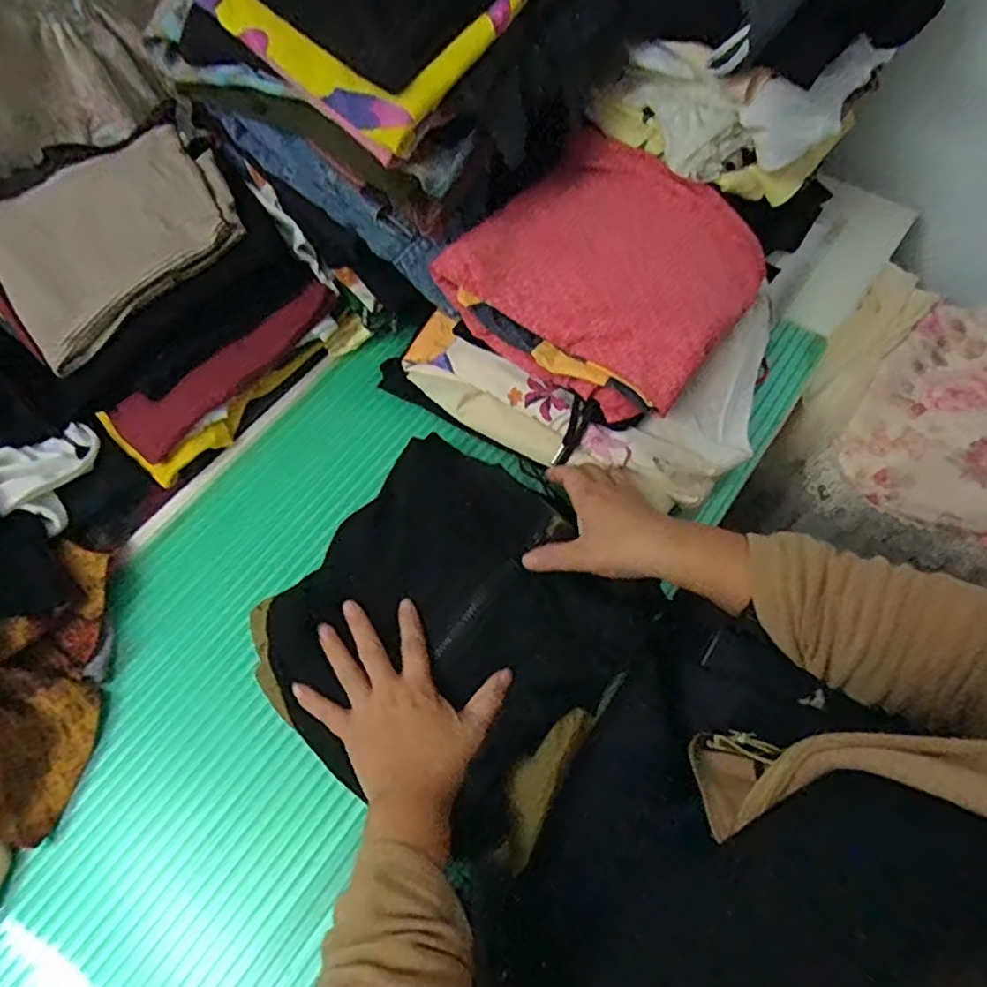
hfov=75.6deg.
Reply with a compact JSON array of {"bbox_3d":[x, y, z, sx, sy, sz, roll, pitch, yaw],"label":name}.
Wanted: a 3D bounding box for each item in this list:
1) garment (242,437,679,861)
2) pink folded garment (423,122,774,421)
[{"bbox_3d":[-0.030,0.106,0.497,0.255,0.046,0.253,34,68,18],"label":"garment"},{"bbox_3d":[0.108,-0.204,0.587,0.235,0.074,0.223,35,68,18],"label":"pink folded garment"}]

